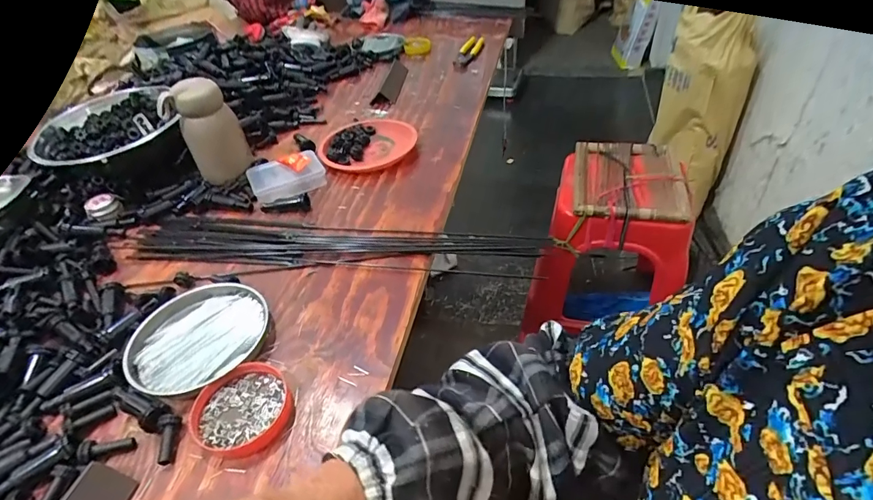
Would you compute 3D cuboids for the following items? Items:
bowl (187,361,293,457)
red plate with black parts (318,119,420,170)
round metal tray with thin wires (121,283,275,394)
[{"bbox_3d":[-0.167,0.138,0.387,0.076,0.013,0.080,-4,42,3],"label":"bowl"},{"bbox_3d":[-0.111,-0.170,0.712,0.136,0.019,0.151,13,45,20],"label":"red plate with black parts"},{"bbox_3d":[-0.239,0.085,0.450,0.121,0.014,0.131,-4,42,3],"label":"round metal tray with thin wires"}]

